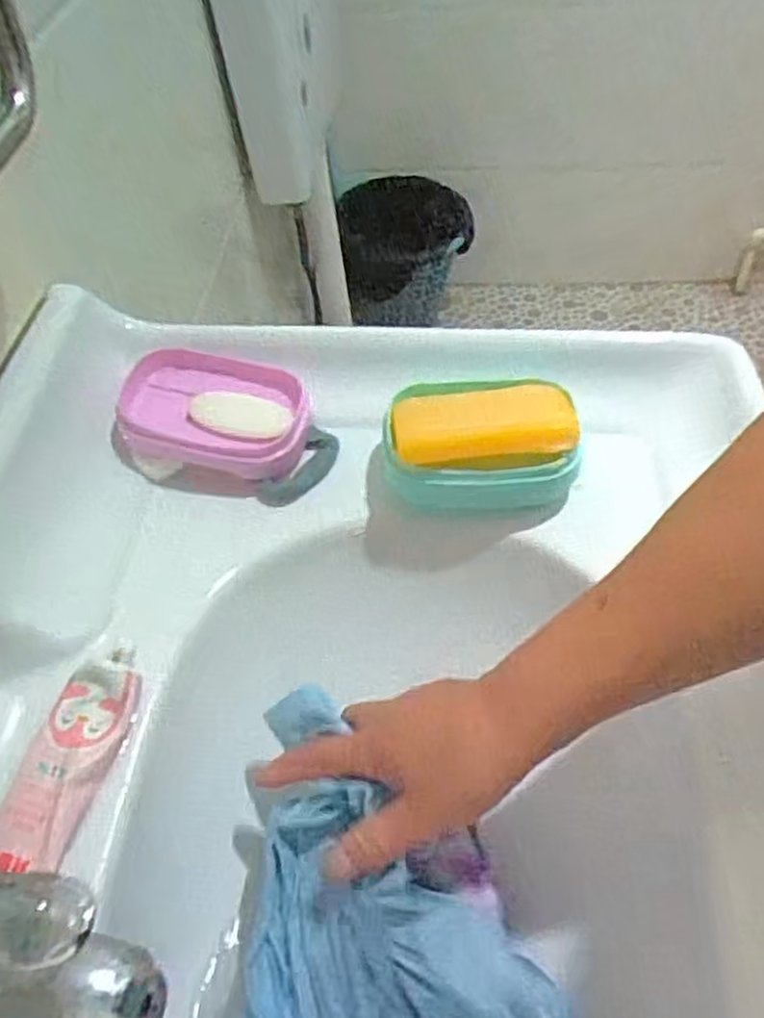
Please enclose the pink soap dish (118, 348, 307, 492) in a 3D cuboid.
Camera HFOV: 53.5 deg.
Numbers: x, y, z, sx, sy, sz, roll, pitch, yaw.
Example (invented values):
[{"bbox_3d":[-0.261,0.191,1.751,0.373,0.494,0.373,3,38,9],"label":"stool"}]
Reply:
[{"bbox_3d":[-0.106,-0.058,0.499,0.128,0.044,0.088,6,51,10],"label":"pink soap dish"}]

